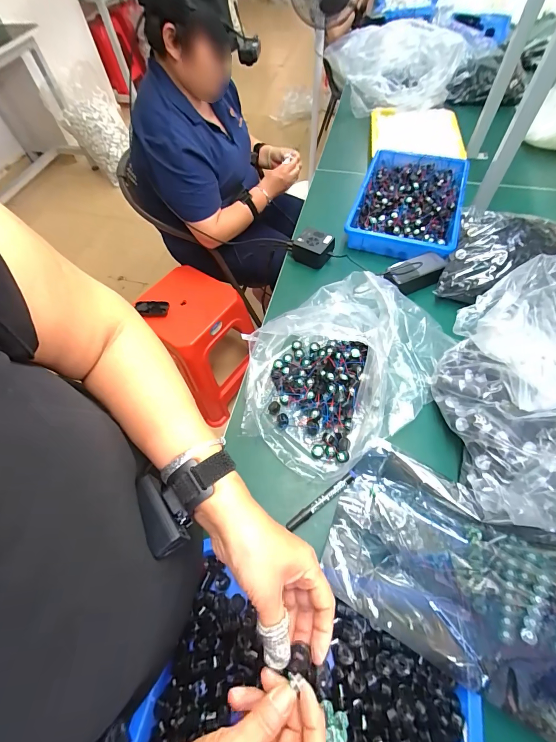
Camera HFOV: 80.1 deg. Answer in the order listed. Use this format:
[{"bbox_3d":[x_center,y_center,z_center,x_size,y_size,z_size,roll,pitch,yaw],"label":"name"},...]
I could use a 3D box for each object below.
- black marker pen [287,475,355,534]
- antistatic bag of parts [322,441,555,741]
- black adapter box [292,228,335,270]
[{"bbox_3d":[0.067,0.200,0.507,0.126,0.008,0.014,-33,63,-15],"label":"black marker pen"},{"bbox_3d":[0.241,0.258,0.425,0.344,0.053,0.220,25,64,17],"label":"antistatic bag of parts"},{"bbox_3d":[0.084,-0.287,0.780,0.081,0.056,0.068,29,65,19],"label":"black adapter box"}]

